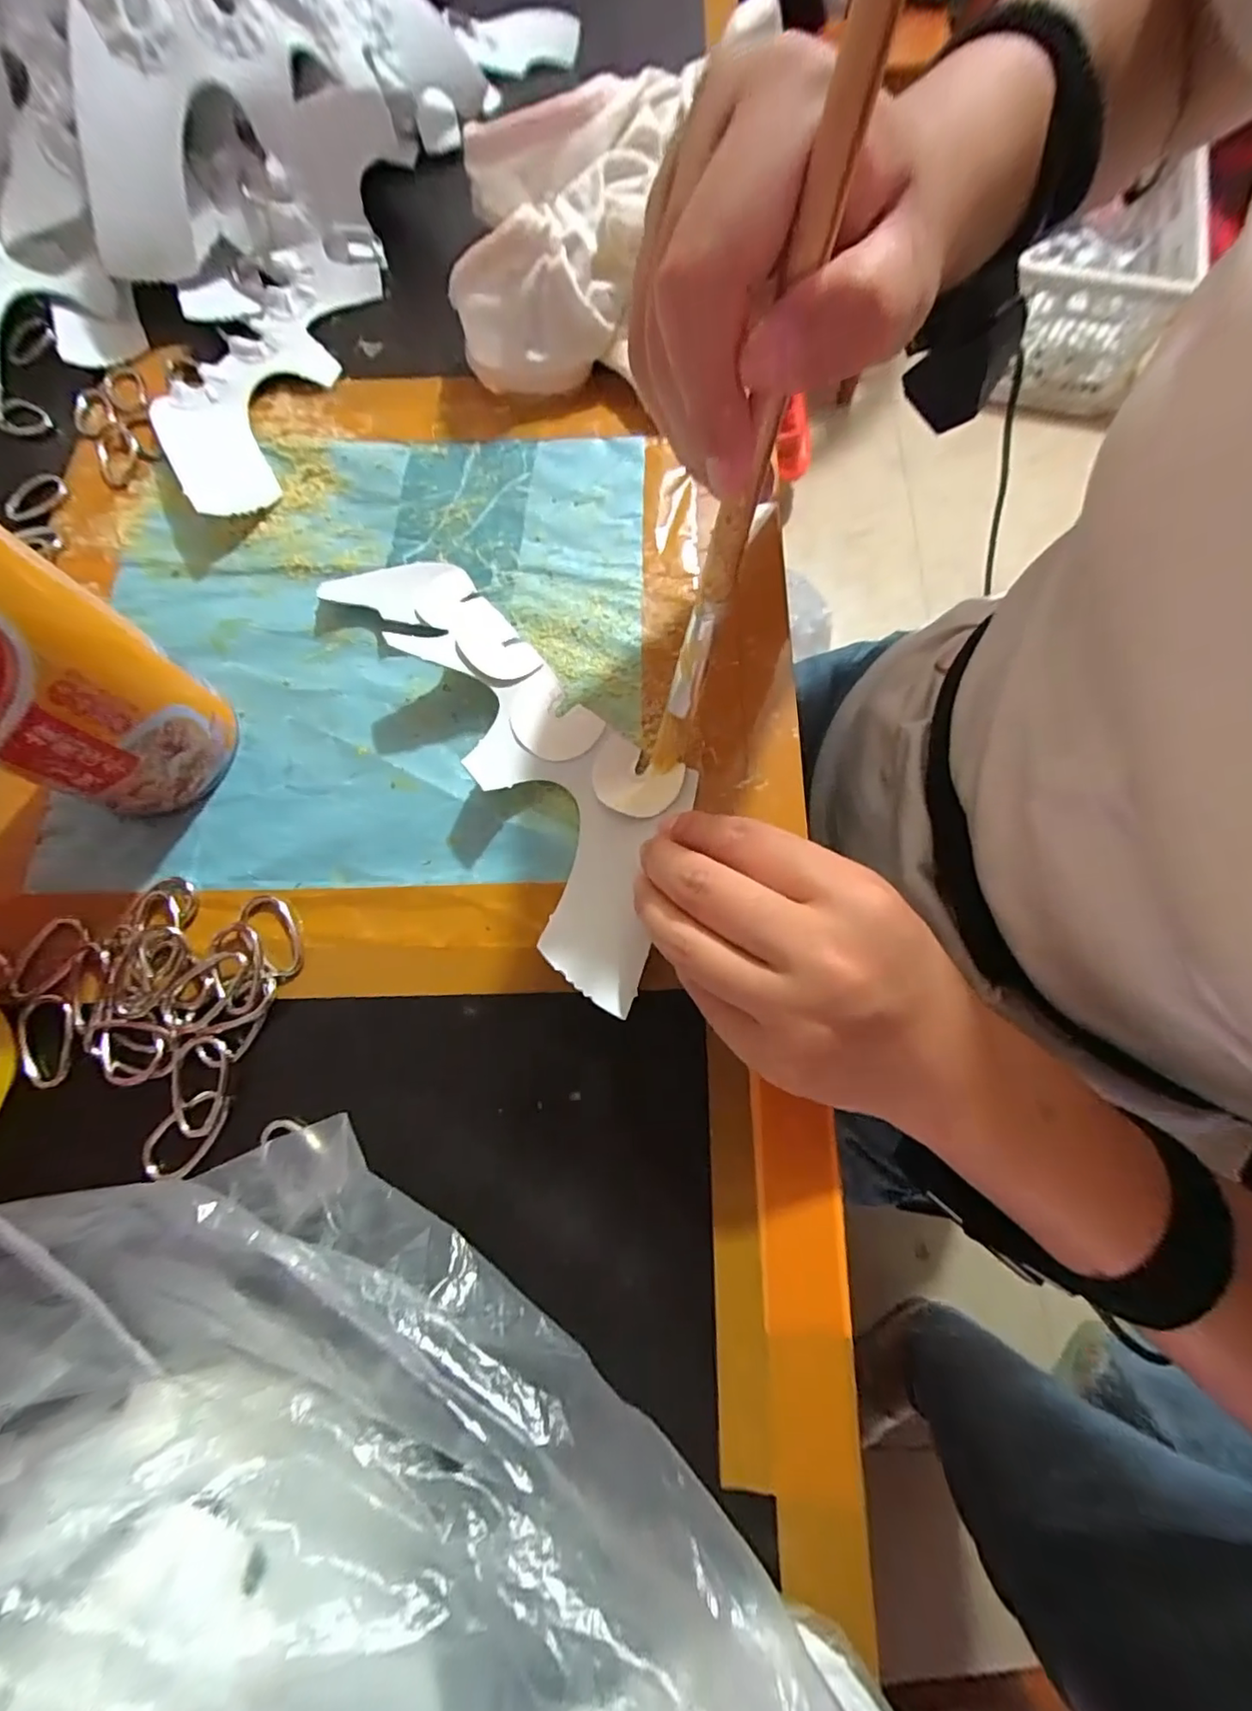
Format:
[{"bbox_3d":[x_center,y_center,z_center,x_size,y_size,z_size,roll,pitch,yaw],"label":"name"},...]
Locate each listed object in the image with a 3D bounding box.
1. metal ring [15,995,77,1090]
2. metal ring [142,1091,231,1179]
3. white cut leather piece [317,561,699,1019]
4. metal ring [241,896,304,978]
[{"bbox_3d":[-0.217,0.069,0.218,0.019,0.004,0.033,-1,69,-14],"label":"metal ring"},{"bbox_3d":[-0.156,0.098,0.206,0.021,0.004,0.033,42,80,9],"label":"metal ring"},{"bbox_3d":[-0.036,-0.051,0.234,0.078,0.020,0.213,-30,78,-7],"label":"white cut leather piece"},{"bbox_3d":[-0.136,0.031,0.226,0.017,0.005,0.034,-26,78,-6],"label":"metal ring"}]

